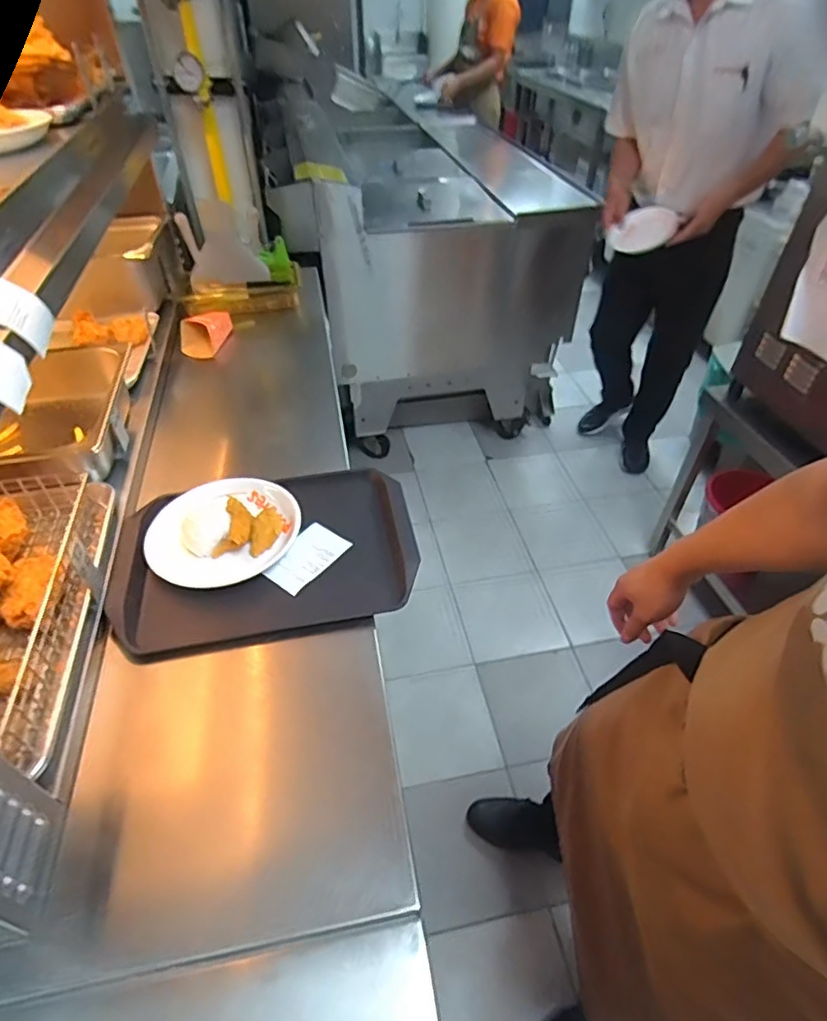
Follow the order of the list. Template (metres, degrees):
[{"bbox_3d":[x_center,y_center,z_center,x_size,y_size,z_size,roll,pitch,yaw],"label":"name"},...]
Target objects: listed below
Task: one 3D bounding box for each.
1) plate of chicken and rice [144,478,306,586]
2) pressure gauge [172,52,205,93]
[{"bbox_3d":[-0.278,0.024,0.841,0.180,0.052,0.213,17,46,18],"label":"plate of chicken and rice"},{"bbox_3d":[-0.498,-0.973,1.253,0.065,0.068,0.035,-17,46,-16],"label":"pressure gauge"}]

